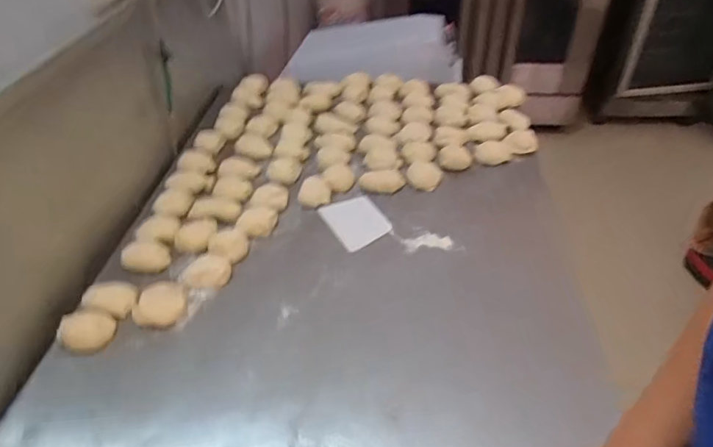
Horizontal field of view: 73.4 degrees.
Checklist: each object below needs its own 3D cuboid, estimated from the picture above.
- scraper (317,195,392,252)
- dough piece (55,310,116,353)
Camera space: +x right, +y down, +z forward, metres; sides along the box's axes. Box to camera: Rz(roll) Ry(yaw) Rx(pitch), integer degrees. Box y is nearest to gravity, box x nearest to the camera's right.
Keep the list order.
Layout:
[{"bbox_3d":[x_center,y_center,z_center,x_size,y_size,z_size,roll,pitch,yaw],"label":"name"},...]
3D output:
[{"bbox_3d":[0.000,-0.006,0.875,0.097,0.005,0.125,-22,43,-18],"label":"scraper"},{"bbox_3d":[-0.389,0.153,0.691,0.066,0.028,0.071,0,43,0],"label":"dough piece"}]

